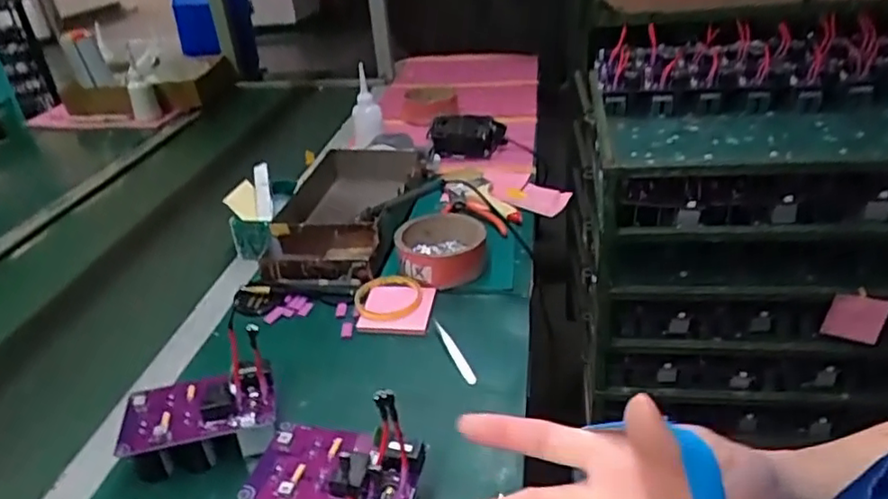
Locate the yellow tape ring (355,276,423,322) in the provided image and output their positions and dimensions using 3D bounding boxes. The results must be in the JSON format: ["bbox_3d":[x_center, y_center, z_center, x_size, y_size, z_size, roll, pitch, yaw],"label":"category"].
[{"bbox_3d":[-0.071,0.063,0.799,0.085,0.019,0.082,-1,31,7],"label":"yellow tape ring"}]

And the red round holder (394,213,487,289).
[{"bbox_3d":[-0.003,-0.003,0.858,0.115,0.047,0.118,-4,30,2],"label":"red round holder"}]

